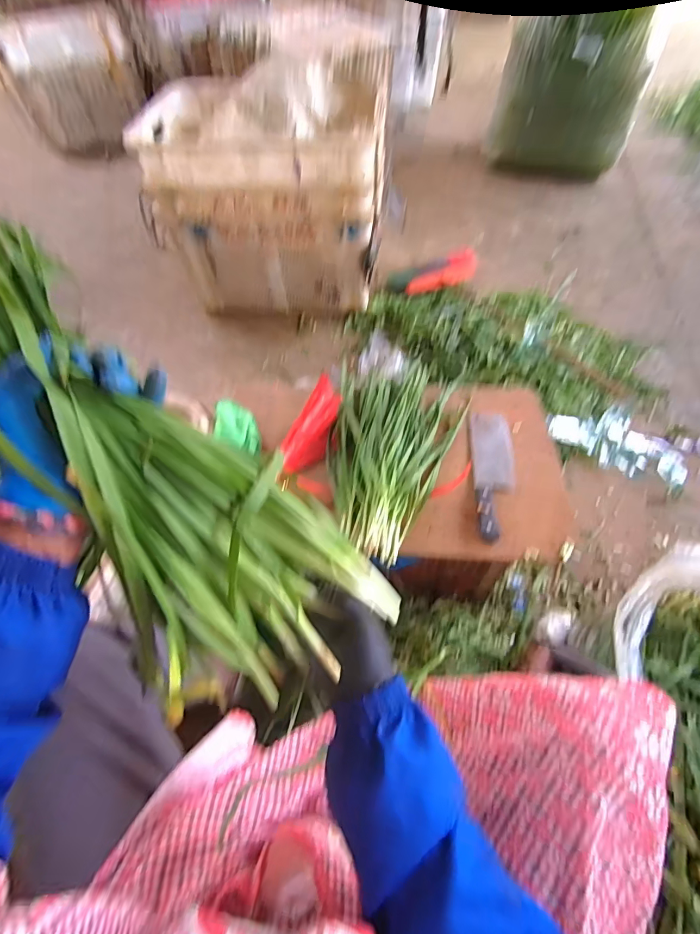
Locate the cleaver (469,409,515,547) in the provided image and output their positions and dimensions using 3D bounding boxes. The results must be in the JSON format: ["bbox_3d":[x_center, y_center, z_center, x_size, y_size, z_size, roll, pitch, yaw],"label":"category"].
[{"bbox_3d":[0.248,0.004,0.742,0.071,0.018,0.269,4,55,6],"label":"cleaver"}]

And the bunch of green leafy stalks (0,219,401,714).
[{"bbox_3d":[-0.152,0.014,0.331,0.430,0.091,0.155,48,63,-13],"label":"bunch of green leafy stalks"}]

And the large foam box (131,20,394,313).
[{"bbox_3d":[-0.233,-0.843,1.412,0.673,0.553,0.441,2,55,4],"label":"large foam box"}]

